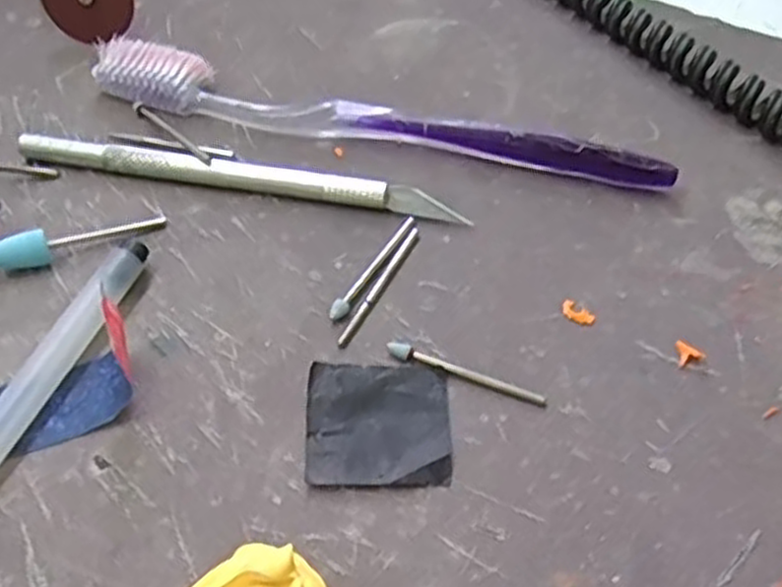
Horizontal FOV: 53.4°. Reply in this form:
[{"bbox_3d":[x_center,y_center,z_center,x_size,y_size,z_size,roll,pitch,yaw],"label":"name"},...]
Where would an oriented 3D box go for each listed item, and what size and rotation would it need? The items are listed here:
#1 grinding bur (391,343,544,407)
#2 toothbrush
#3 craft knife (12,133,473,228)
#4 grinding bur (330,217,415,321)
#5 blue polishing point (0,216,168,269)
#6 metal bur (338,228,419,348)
[{"bbox_3d":[0.019,0.020,0.199,0.042,0.004,0.004,17,56,11],"label":"grinding bur"},{"bbox_3d":[-0.007,-0.054,0.246,0.183,0.013,0.018,14,56,9],"label":"toothbrush"},{"bbox_3d":[-0.046,-0.035,0.235,0.135,0.009,0.008,9,55,5],"label":"craft knife"},{"bbox_3d":[-0.005,-0.008,0.219,0.004,0.004,0.041,27,59,17],"label":"grinding bur"},{"bbox_3d":[-0.089,-0.015,0.219,0.049,0.010,0.008,-18,57,-13],"label":"blue polishing point"},{"bbox_3d":[-0.003,-0.003,0.216,0.004,0.004,0.044,24,58,15],"label":"metal bur"}]

